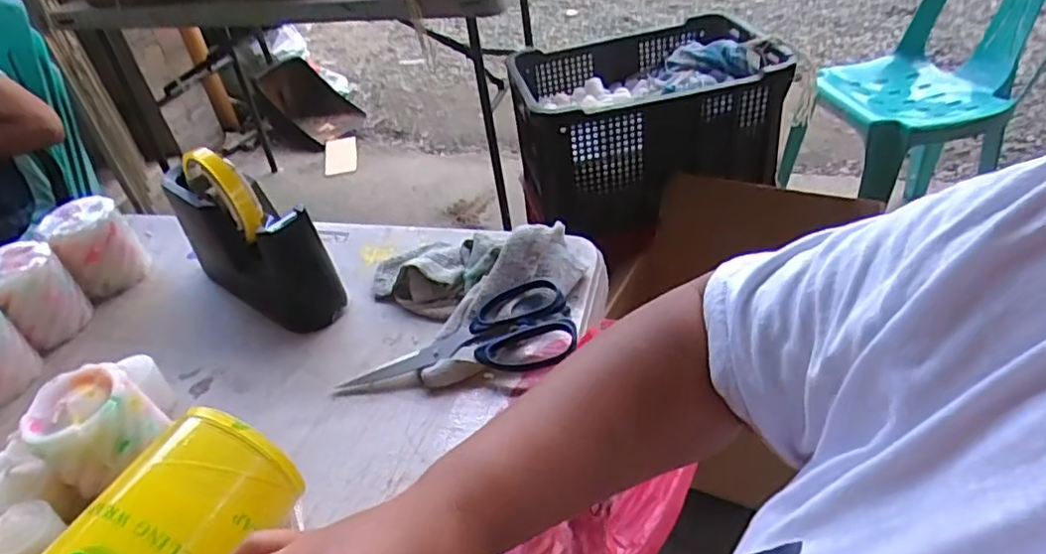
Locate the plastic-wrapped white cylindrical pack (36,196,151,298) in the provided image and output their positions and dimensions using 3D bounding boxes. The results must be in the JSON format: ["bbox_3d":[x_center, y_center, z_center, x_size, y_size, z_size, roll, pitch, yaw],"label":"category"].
[{"bbox_3d":[-0.412,-0.029,0.618,0.067,0.078,0.055,-33,45,-28],"label":"plastic-wrapped white cylindrical pack"}]

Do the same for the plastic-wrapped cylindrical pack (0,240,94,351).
[{"bbox_3d":[-0.433,0.016,0.564,0.065,0.076,0.065,28,51,36],"label":"plastic-wrapped cylindrical pack"}]

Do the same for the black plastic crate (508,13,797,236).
[{"bbox_3d":[0.260,-0.347,1.363,0.485,0.253,0.377,-15,39,-8],"label":"black plastic crate"}]

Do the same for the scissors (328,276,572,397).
[{"bbox_3d":[-0.051,0.046,0.496,0.180,0.029,0.080,-5,39,3],"label":"scissors"}]

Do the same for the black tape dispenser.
[{"bbox_3d":[-0.241,-0.034,0.556,0.174,0.129,0.051,21,47,31],"label":"black tape dispenser"}]

